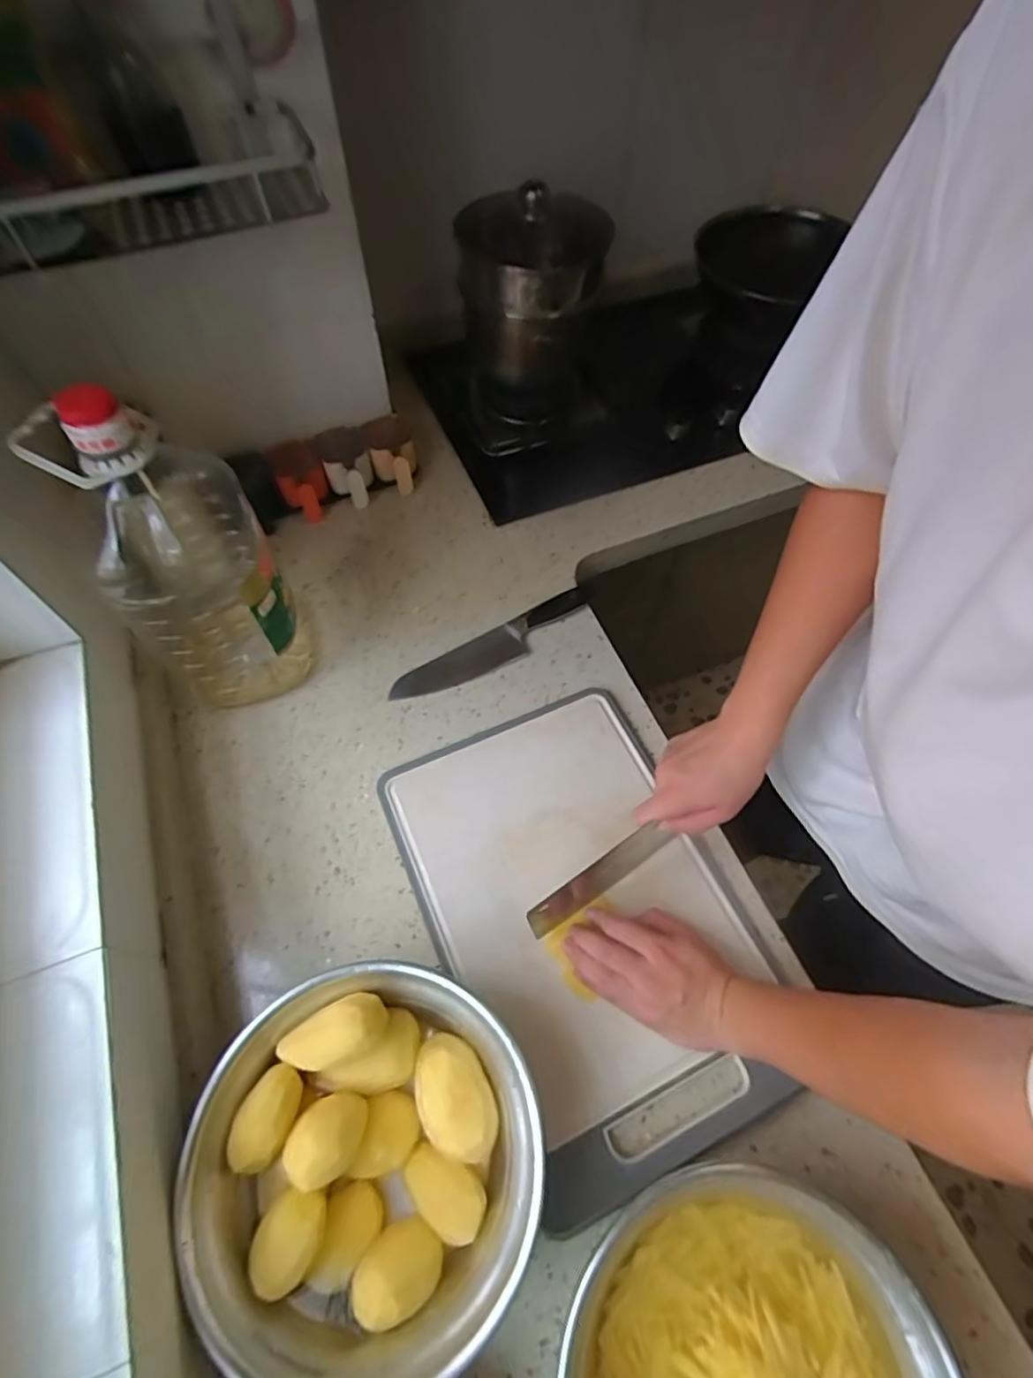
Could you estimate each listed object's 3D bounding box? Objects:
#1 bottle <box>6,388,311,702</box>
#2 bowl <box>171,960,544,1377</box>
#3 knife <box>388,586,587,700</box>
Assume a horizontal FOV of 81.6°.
[{"bbox_3d":[-0.319,-0.131,0.593,0.130,0.347,0.145,-19,62,-12],"label":"bottle"},{"bbox_3d":[-0.112,0.357,0.463,0.241,0.085,0.252,0,60,-1],"label":"bowl"},{"bbox_3d":[-0.030,-0.055,0.739,0.263,0.028,0.050,-27,64,-15],"label":"knife"}]

